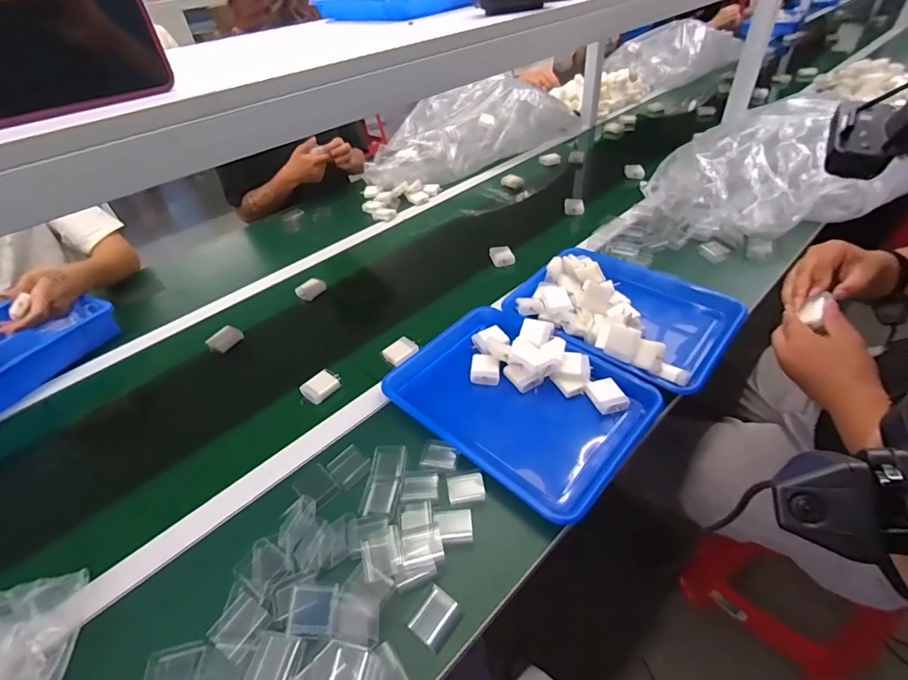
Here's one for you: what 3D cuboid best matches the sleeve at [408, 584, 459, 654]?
[{"bbox_3d":[-0.018,0.276,0.438,0.037,0.008,0.047,21,48,28],"label":"sleeve"}]

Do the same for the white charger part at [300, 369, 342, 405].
[{"bbox_3d":[-0.205,0.071,0.680,0.040,0.018,0.059,30,53,34],"label":"white charger part"}]

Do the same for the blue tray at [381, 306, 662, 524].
[{"bbox_3d":[0.090,0.078,0.627,0.326,0.051,0.252,34,59,29],"label":"blue tray"}]

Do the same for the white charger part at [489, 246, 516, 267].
[{"bbox_3d":[0.100,-0.174,0.907,0.045,0.018,0.055,-9,42,-3],"label":"white charger part"}]

